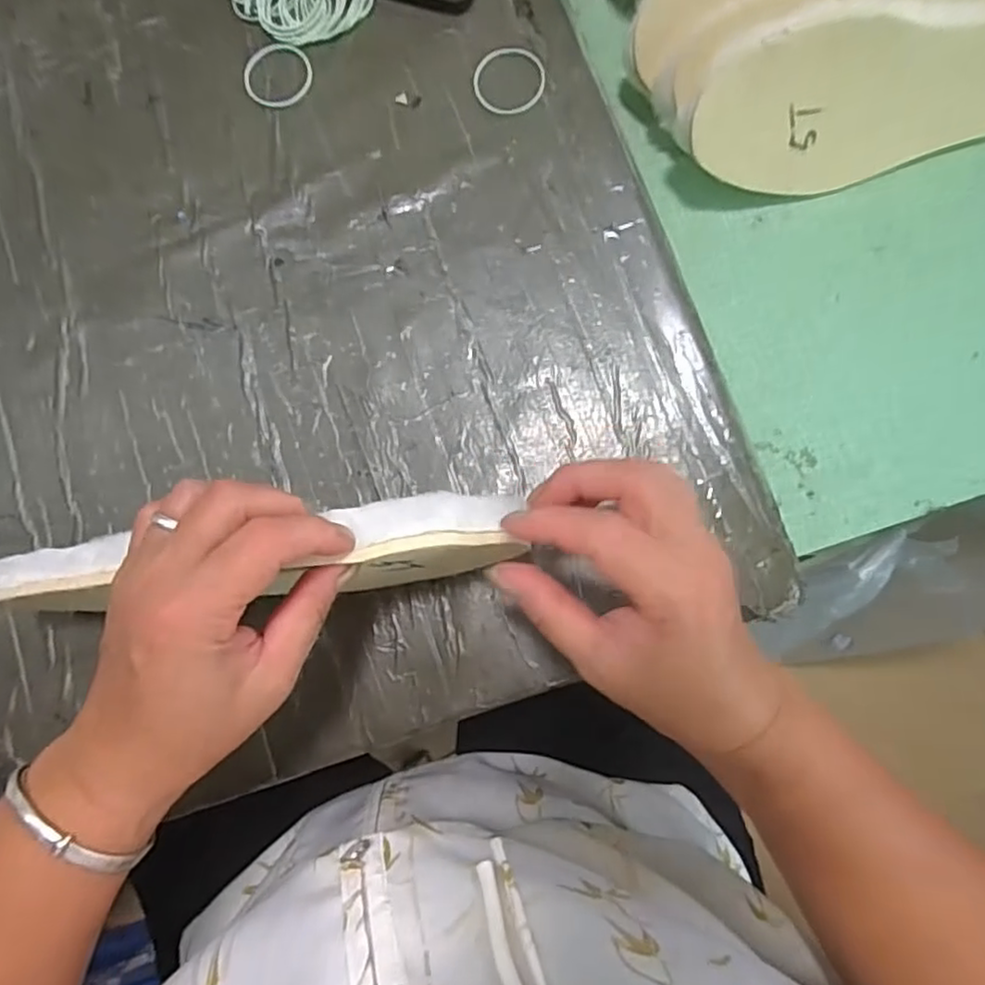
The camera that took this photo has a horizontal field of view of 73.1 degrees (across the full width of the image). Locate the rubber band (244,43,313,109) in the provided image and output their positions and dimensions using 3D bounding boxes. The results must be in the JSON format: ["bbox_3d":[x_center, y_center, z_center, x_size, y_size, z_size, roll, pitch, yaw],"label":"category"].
[{"bbox_3d":[-0.132,-0.255,0.406,0.041,0.004,0.041,0,84,4],"label":"rubber band"}]

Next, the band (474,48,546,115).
[{"bbox_3d":[0.010,-0.242,0.389,0.042,0.004,0.040,0,84,4],"label":"band"}]

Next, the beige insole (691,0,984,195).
[{"bbox_3d":[0.246,-0.237,0.391,0.267,0.092,0.016,-14,45,-5],"label":"beige insole"}]

